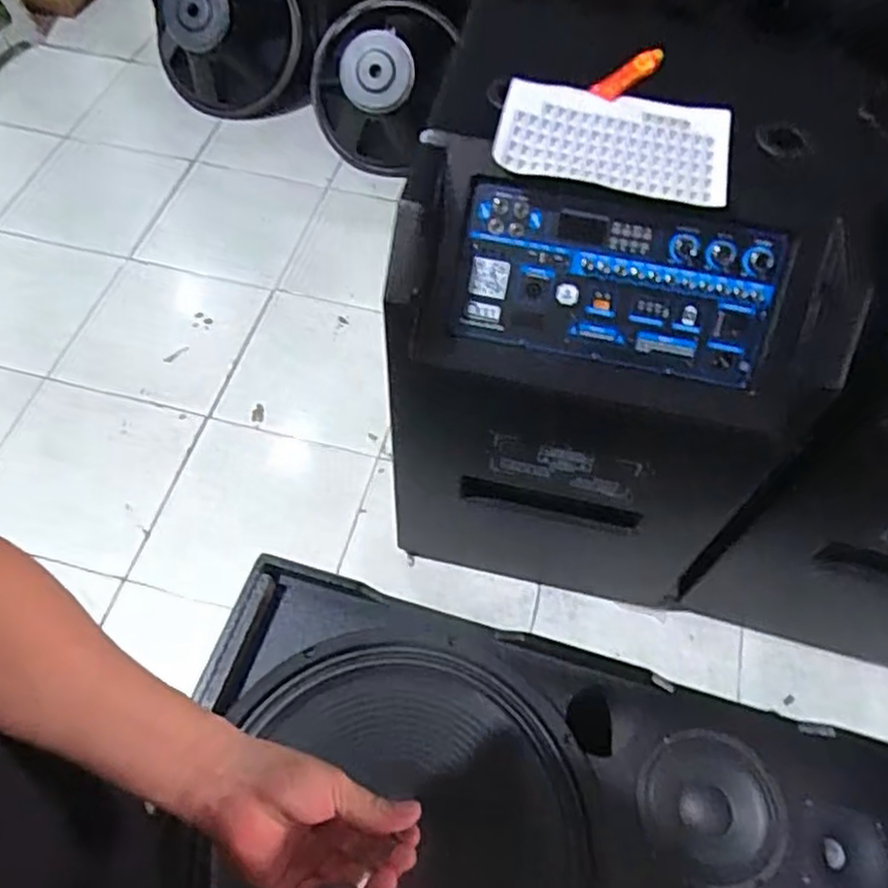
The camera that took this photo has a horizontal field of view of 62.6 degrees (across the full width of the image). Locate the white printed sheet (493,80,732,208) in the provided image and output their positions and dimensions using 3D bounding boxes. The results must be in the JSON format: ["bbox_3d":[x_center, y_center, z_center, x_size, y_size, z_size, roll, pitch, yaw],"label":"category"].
[{"bbox_3d":[0.202,-0.362,0.860,0.264,0.031,0.159,13,60,7],"label":"white printed sheet"}]

